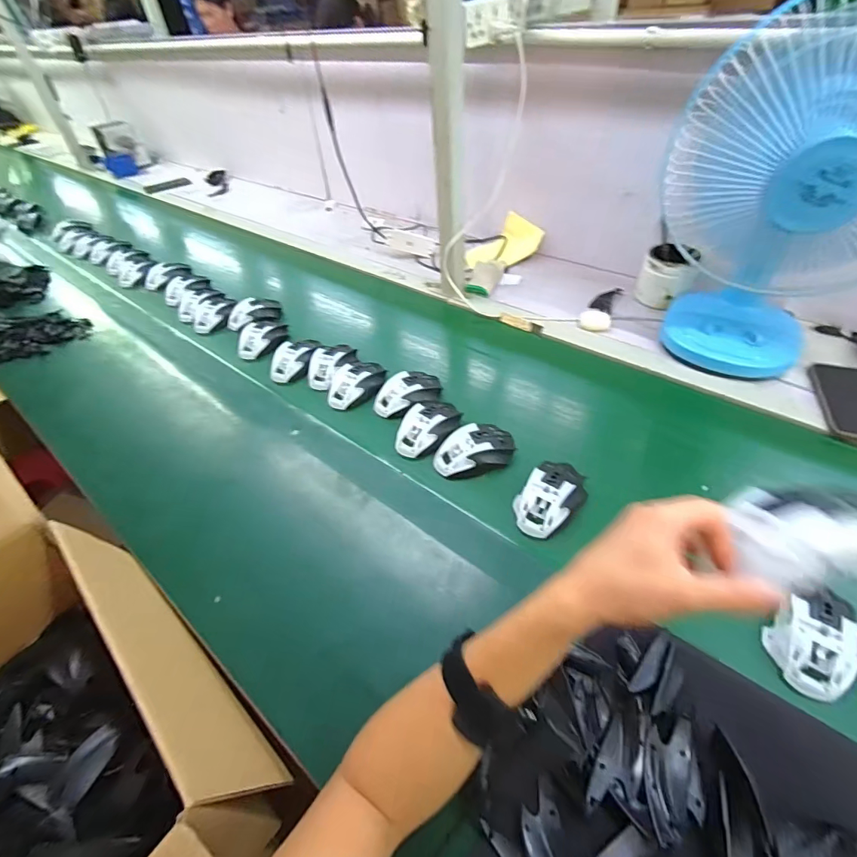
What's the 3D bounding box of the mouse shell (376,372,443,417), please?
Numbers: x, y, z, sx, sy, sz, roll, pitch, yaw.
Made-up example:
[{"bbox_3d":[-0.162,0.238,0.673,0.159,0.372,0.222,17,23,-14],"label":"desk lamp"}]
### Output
[{"bbox_3d":[-0.032,-0.058,0.703,0.111,0.040,0.069,-32,52,-22],"label":"mouse shell"}]

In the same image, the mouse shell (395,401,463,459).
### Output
[{"bbox_3d":[-0.001,-0.001,0.643,0.074,0.032,0.101,17,51,21],"label":"mouse shell"}]

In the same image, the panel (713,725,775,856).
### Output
[{"bbox_3d":[0.231,0.308,0.315,0.038,0.025,0.140,4,47,10],"label":"panel"}]

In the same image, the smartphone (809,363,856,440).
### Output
[{"bbox_3d":[0.604,-0.039,0.619,0.079,0.010,0.155,13,49,17],"label":"smartphone"}]

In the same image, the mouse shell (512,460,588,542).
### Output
[{"bbox_3d":[0.153,0.083,0.538,0.066,0.031,0.107,28,55,28],"label":"mouse shell"}]

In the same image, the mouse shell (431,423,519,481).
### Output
[{"bbox_3d":[0.064,0.028,0.607,0.115,0.035,0.069,-20,48,-13],"label":"mouse shell"}]

